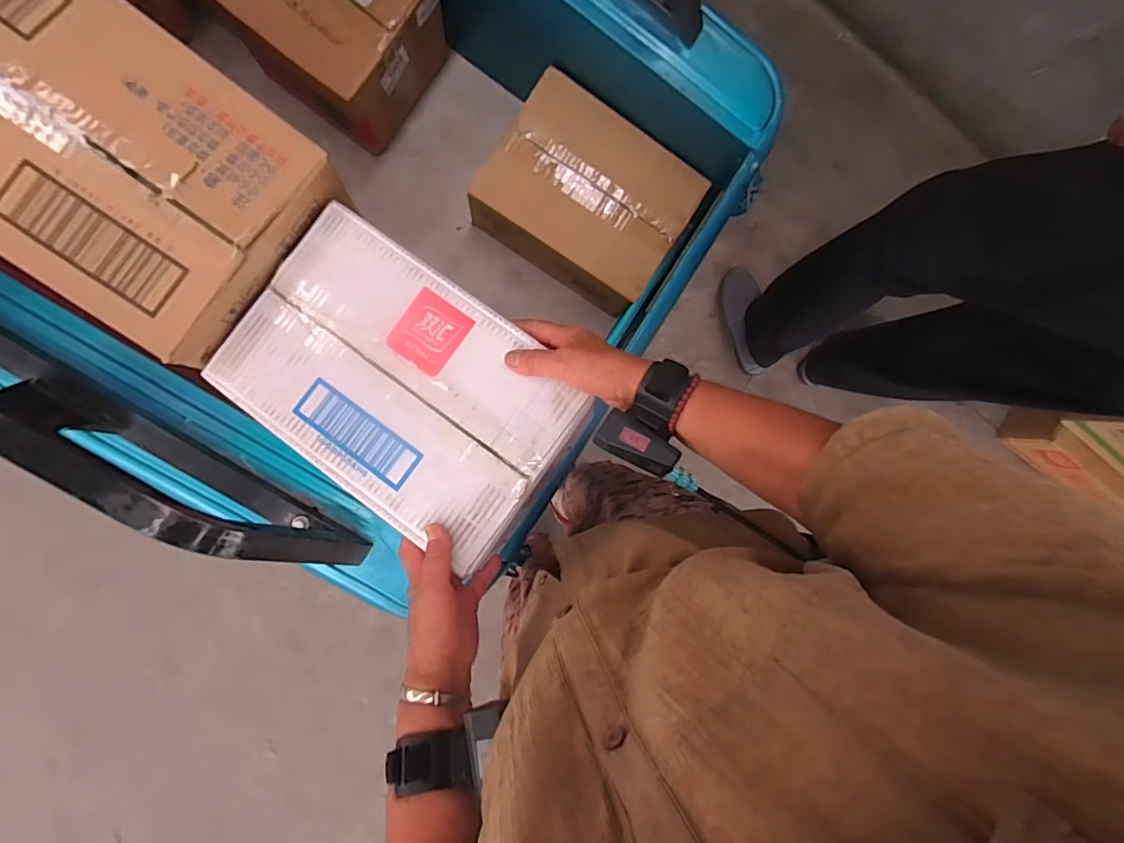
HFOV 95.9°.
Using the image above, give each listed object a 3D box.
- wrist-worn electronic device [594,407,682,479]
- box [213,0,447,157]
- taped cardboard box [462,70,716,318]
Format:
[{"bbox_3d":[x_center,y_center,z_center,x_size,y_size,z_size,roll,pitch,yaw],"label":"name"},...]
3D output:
[{"bbox_3d":[0.064,0.020,0.436,0.070,0.023,0.031,29,83,3],"label":"wrist-worn electronic device"},{"bbox_3d":[-0.303,-0.547,0.701,0.199,0.147,0.206,35,89,-10],"label":"box"},{"bbox_3d":[0.033,-0.326,0.760,0.275,0.150,0.211,33,89,-10],"label":"taped cardboard box"}]

